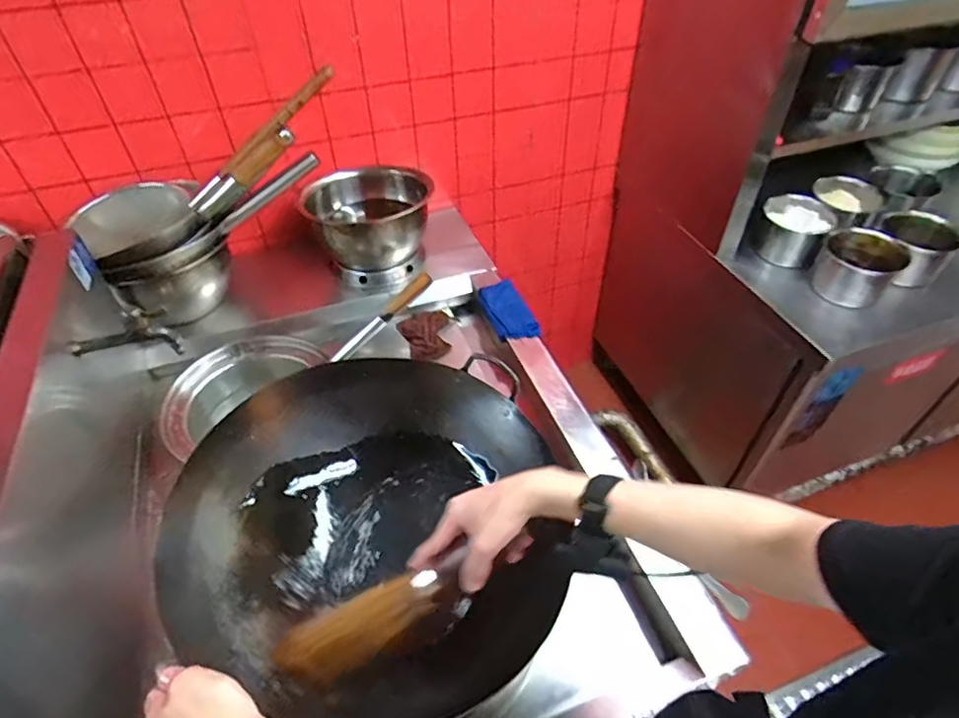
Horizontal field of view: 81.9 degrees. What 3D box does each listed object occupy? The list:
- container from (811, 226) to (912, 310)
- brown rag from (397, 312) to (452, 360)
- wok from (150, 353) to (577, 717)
[{"bbox_3d":[0.818,-0.200,1.197,0.153,0.122,0.137,29,53,26],"label":"container"},{"bbox_3d":[-0.106,-0.059,1.202,0.113,0.048,0.147,-18,48,-17],"label":"brown rag"},{"bbox_3d":[-0.133,0.216,0.744,0.431,0.166,0.461,0,46,0],"label":"wok"}]

